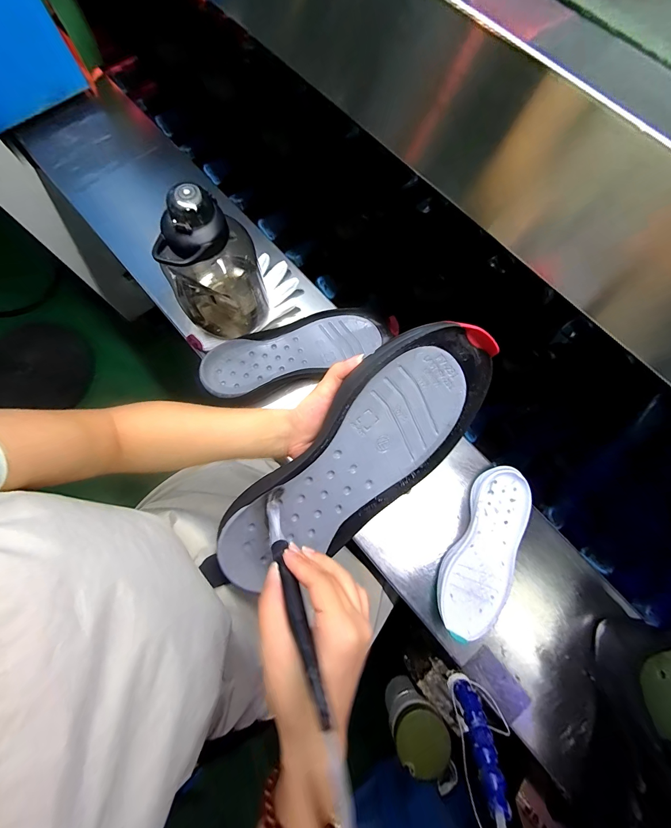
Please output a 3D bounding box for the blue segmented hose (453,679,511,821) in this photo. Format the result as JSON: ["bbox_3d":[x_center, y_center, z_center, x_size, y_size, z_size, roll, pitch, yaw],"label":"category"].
[{"bbox_3d":[0.157,0.356,0.372,0.023,0.132,0.020,16,98,4],"label":"blue segmented hose"}]

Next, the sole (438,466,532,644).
[{"bbox_3d":[0.208,0.188,0.468,0.081,0.028,0.227,26,78,6],"label":"sole"}]

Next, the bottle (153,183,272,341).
[{"bbox_3d":[-0.174,-0.200,0.475,0.097,0.202,0.127,42,80,10],"label":"bottle"}]

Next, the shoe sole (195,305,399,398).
[{"bbox_3d":[-0.064,-0.106,0.548,0.311,0.034,0.099,-23,77,-5],"label":"shoe sole"}]

